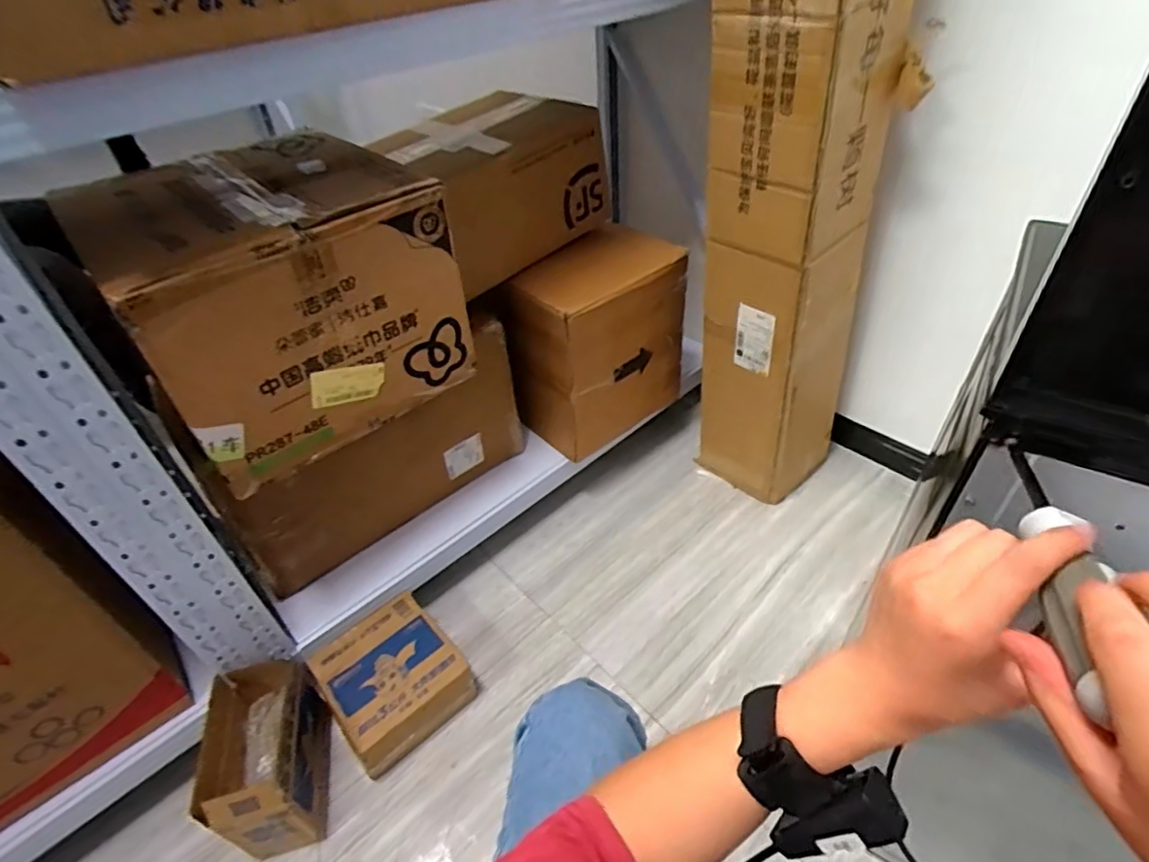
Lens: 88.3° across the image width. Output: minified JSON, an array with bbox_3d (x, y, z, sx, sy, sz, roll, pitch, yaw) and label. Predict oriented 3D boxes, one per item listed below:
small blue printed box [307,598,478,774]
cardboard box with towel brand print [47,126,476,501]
[{"bbox_3d":[-0.305,0.426,1.010,0.200,0.113,0.204,-32,48,-27],"label":"small blue printed box"},{"bbox_3d":[-0.430,-0.200,0.868,0.386,0.301,0.395,-34,49,-29],"label":"cardboard box with towel brand print"}]

